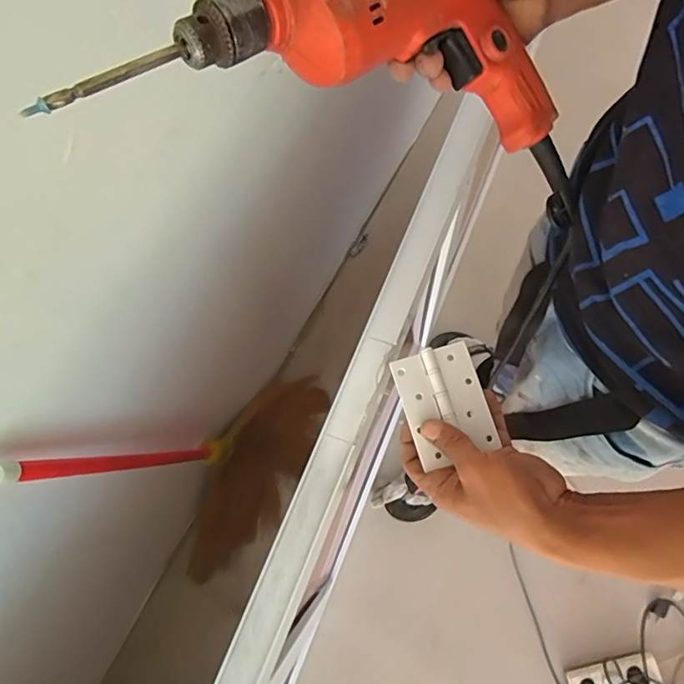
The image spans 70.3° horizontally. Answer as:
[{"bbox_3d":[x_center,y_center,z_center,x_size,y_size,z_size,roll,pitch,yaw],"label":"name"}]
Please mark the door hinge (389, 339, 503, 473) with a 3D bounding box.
[{"bbox_3d":[0.092,0.053,0.432,0.072,0.016,0.096,-18,74,-3],"label":"door hinge"}]

